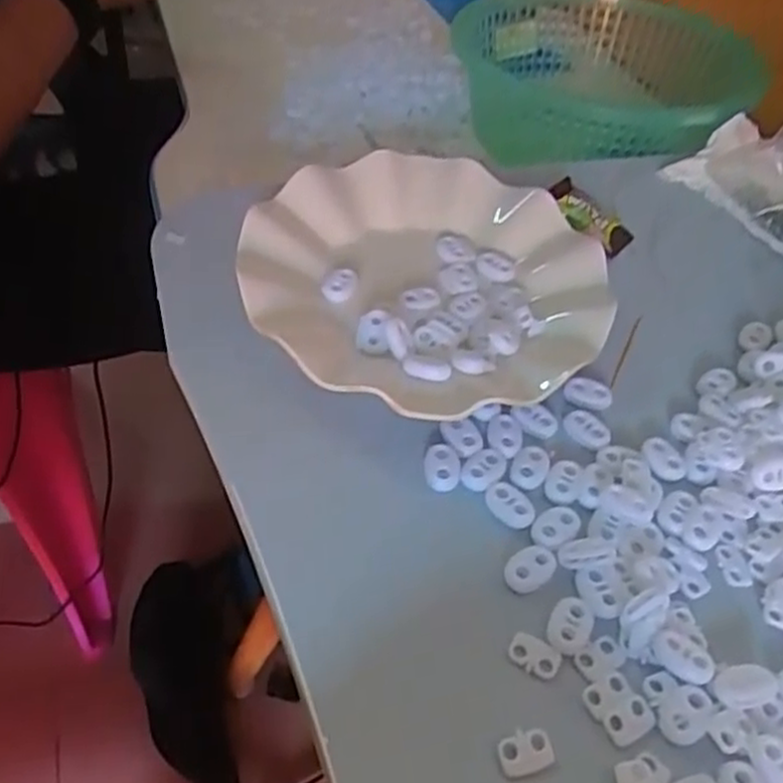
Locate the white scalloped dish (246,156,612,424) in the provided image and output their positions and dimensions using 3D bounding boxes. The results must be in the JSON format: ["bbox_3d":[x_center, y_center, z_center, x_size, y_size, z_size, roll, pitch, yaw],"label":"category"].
[{"bbox_3d":[0.018,-0.053,0.385,0.171,0.039,0.170,3,46,-3],"label":"white scalloped dish"}]

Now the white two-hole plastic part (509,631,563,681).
[{"bbox_3d":[0.051,0.094,0.279,0.018,0.004,0.011,26,49,17],"label":"white two-hole plastic part"}]

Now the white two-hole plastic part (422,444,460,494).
[{"bbox_3d":[0.021,0.031,0.326,0.015,0.008,0.019,9,46,2],"label":"white two-hole plastic part"}]

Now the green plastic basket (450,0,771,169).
[{"bbox_3d":[0.156,-0.236,0.603,0.216,0.081,0.200,9,46,2],"label":"green plastic basket"}]

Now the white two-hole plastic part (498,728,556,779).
[{"bbox_3d":[0.044,0.118,0.257,0.018,0.004,0.013,-6,47,-12],"label":"white two-hole plastic part"}]

